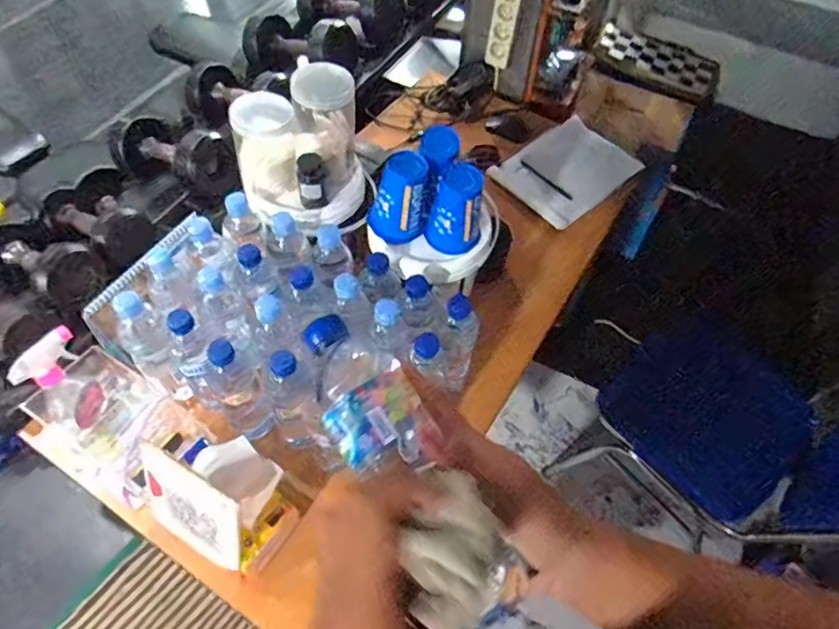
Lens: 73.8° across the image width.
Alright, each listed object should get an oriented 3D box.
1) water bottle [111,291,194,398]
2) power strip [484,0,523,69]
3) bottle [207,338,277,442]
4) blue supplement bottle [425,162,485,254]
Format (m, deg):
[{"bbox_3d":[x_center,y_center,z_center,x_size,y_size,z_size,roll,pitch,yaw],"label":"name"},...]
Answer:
[{"bbox_3d":[-0.373,0.055,0.800,0.068,0.205,0.058,35,61,20],"label":"water bottle"},{"bbox_3d":[0.217,-0.751,1.399,0.069,0.278,0.045,9,56,4],"label":"power strip"},{"bbox_3d":[-0.253,0.110,0.794,0.065,0.234,0.052,-25,60,-18],"label":"bottle"},{"bbox_3d":[0.058,-0.156,0.839,0.070,0.119,0.073,29,59,16],"label":"blue supplement bottle"}]

